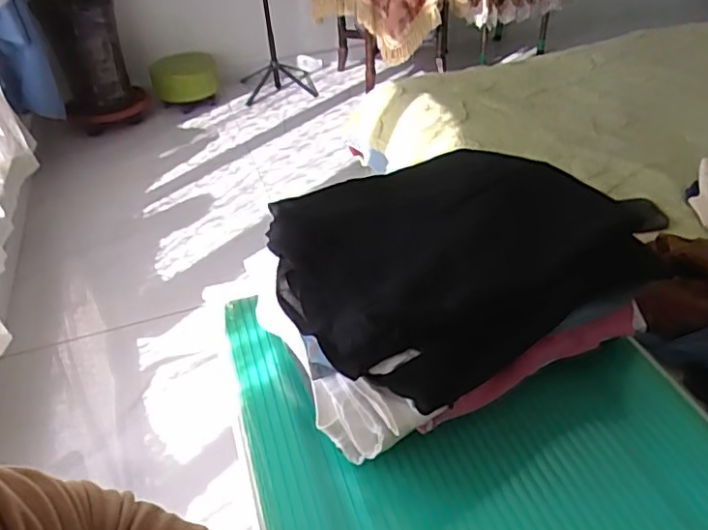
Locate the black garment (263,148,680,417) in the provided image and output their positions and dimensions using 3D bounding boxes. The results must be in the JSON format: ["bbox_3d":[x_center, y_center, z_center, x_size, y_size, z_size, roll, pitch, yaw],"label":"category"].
[{"bbox_3d":[0.091,-0.020,0.591,0.312,0.064,0.271,-25,43,-23],"label":"black garment"}]

